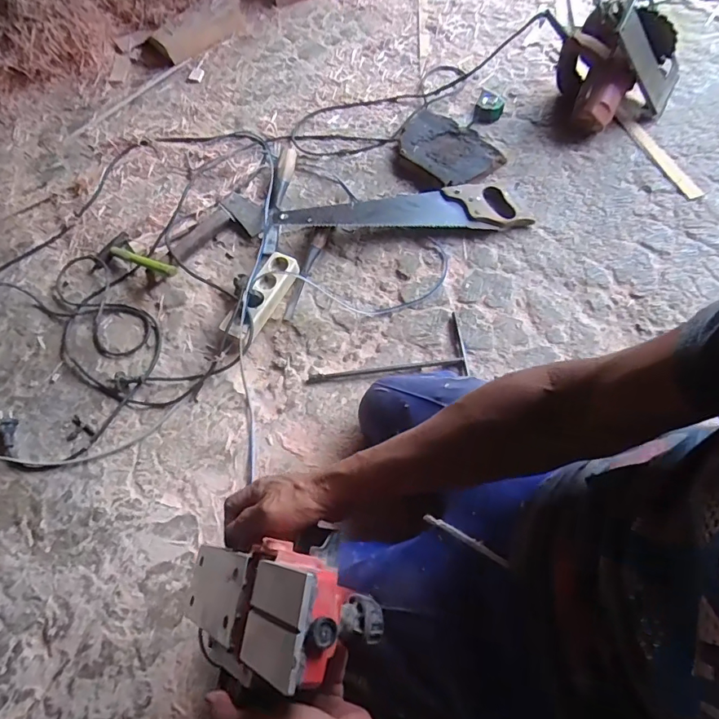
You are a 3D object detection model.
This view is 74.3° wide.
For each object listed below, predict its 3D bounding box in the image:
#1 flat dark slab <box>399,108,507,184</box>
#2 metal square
[{"bbox_3d":[0.192,-0.480,1.075,0.166,0.029,0.240,-42,68,-16],"label":"flat dark slab"},{"bbox_3d":[0.044,-0.012,0.860,0.284,0.023,0.117,-6,63,1],"label":"metal square"}]

